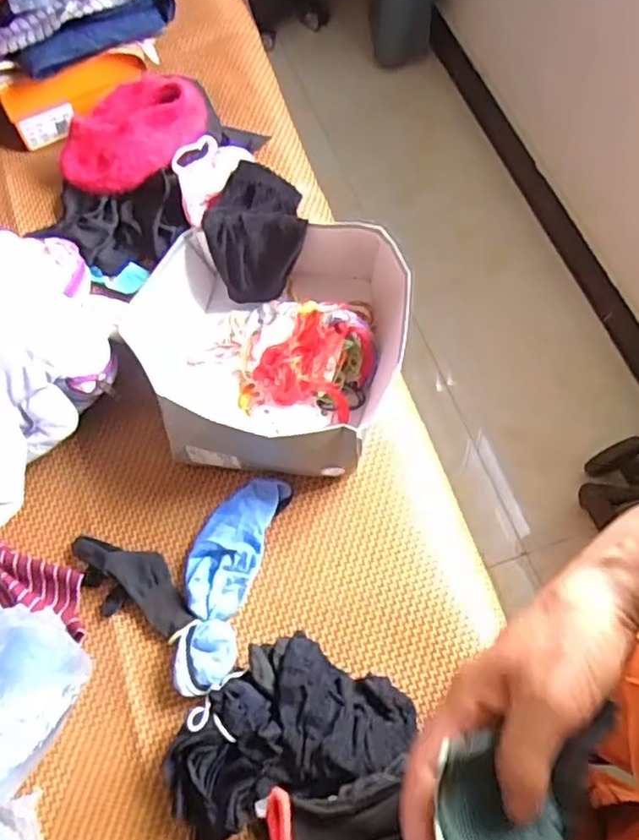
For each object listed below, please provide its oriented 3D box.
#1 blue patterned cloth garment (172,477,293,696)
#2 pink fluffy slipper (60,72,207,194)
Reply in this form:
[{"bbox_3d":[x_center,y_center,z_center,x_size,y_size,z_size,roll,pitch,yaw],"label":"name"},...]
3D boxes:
[{"bbox_3d":[-0.107,0.171,0.713,0.083,0.026,0.229,15,66,7],"label":"blue patterned cloth garment"},{"bbox_3d":[-0.270,-0.415,0.937,0.158,0.074,0.208,42,72,17],"label":"pink fluffy slipper"}]

